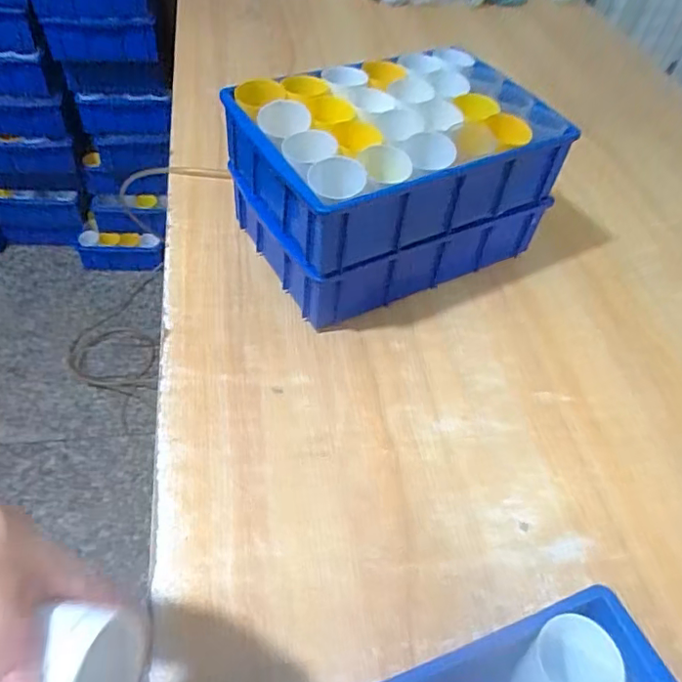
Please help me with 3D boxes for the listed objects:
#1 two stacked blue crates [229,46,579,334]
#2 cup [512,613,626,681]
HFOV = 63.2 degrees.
[{"bbox_3d":[0.071,-0.222,0.781,0.380,0.233,0.249,-22,57,-21],"label":"two stacked blue crates"},{"bbox_3d":[0.179,0.266,0.449,0.063,0.078,0.064,3,52,-3],"label":"cup"}]

